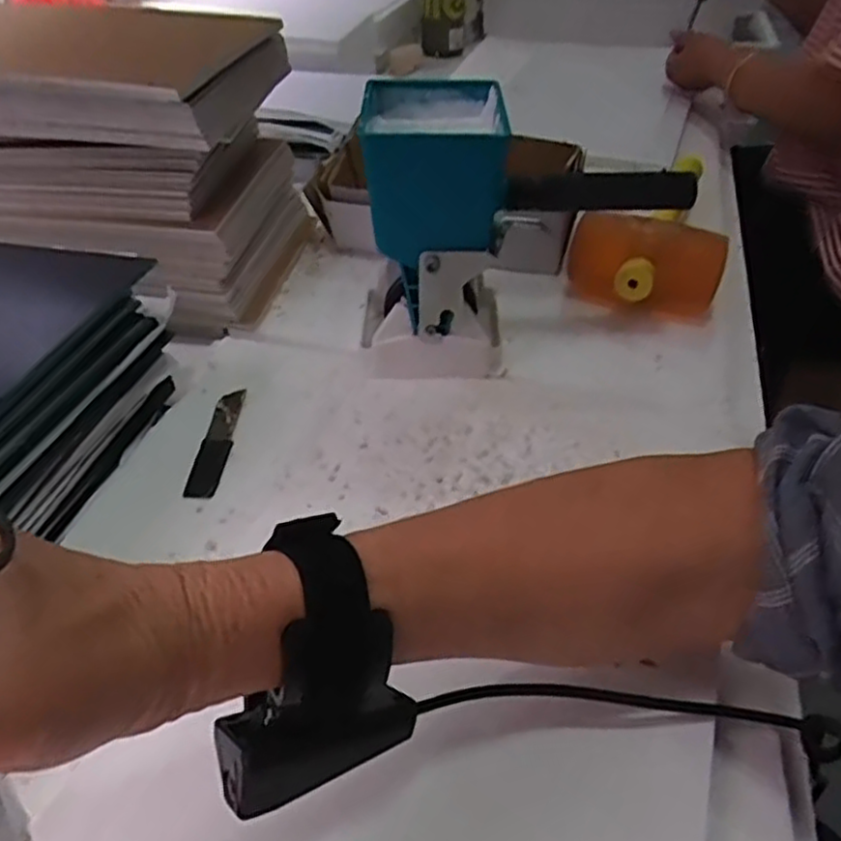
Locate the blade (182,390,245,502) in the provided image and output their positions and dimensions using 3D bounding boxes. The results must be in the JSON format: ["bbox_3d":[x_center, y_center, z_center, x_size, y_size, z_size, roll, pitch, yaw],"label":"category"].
[{"bbox_3d":[-0.136,0.013,0.493,0.021,0.006,0.103,1,41,3],"label":"blade"}]

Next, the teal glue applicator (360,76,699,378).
[{"bbox_3d":[0.076,-0.136,0.523,0.218,0.174,0.121,1,41,4],"label":"teal glue applicator"}]

